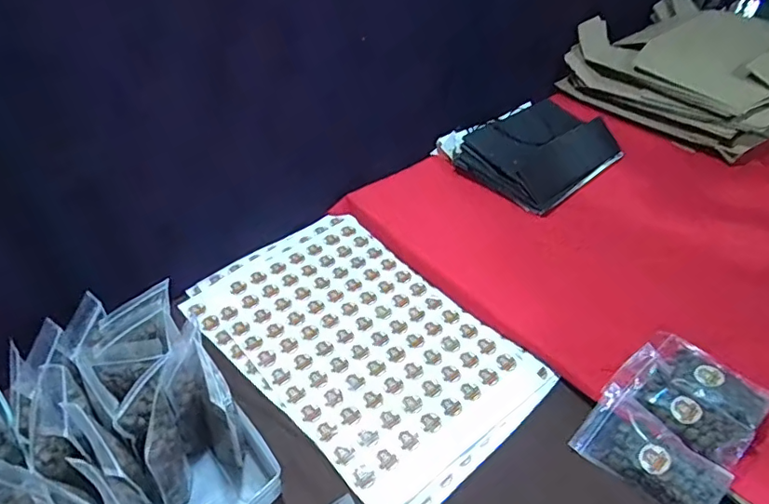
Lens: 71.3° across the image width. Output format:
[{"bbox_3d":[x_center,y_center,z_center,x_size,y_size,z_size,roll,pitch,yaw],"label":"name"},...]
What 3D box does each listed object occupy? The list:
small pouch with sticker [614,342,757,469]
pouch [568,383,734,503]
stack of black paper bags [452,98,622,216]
[{"bbox_3d":[0.386,0.193,0.693,0.081,0.031,0.163,-28,51,-27],"label":"small pouch with sticker"},{"bbox_3d":[0.326,0.252,0.658,0.092,0.033,0.160,-47,57,-8],"label":"pouch"},{"bbox_3d":[0.319,-0.210,1.107,0.228,0.081,0.292,35,53,31],"label":"stack of black paper bags"}]

